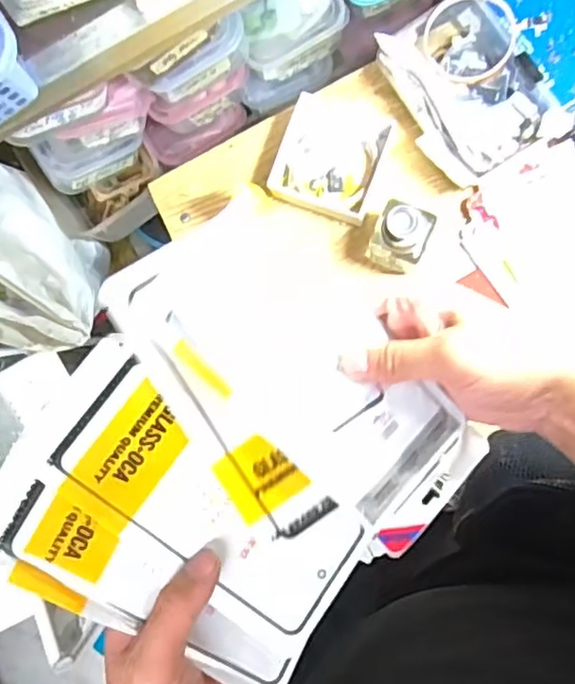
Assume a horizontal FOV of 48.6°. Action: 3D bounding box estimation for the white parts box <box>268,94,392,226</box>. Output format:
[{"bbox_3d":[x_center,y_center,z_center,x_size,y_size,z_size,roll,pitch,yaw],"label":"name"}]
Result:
[{"bbox_3d":[0.047,-0.190,0.652,0.104,0.037,0.114,20,91,9],"label":"white parts box"}]

